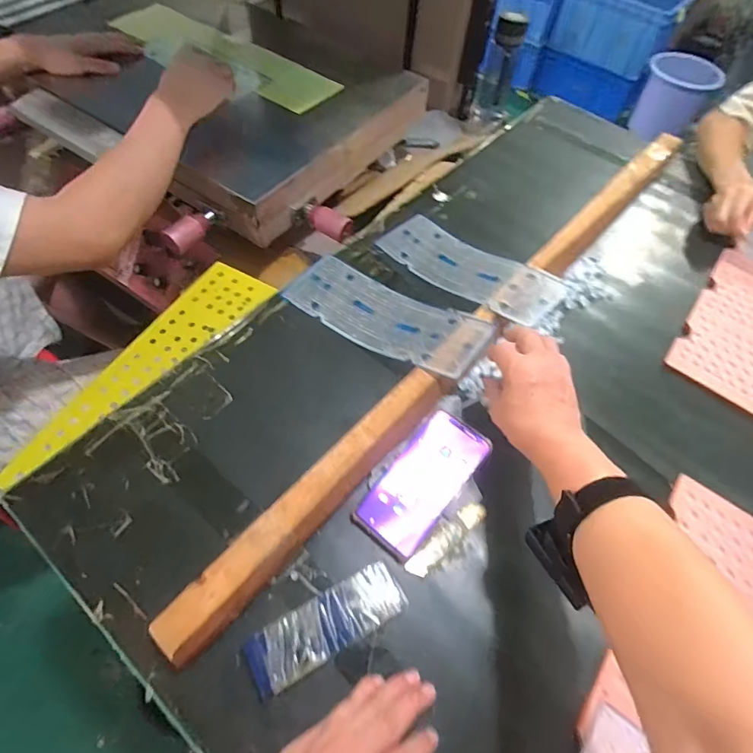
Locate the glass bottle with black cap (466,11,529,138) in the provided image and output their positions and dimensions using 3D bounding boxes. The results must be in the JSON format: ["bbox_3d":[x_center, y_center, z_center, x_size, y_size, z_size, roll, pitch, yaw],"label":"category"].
[{"bbox_3d":[0.283,-0.704,1.042,0.074,0.236,0.074,31,61,14],"label":"glass bottle with black cap"}]

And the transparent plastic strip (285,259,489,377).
[{"bbox_3d":[0.011,-0.081,0.588,0.272,0.021,0.108,27,60,22],"label":"transparent plastic strip"}]

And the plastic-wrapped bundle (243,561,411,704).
[{"bbox_3d":[-0.044,0.226,0.403,0.143,0.020,0.048,-25,63,-18],"label":"plastic-wrapped bundle"}]

